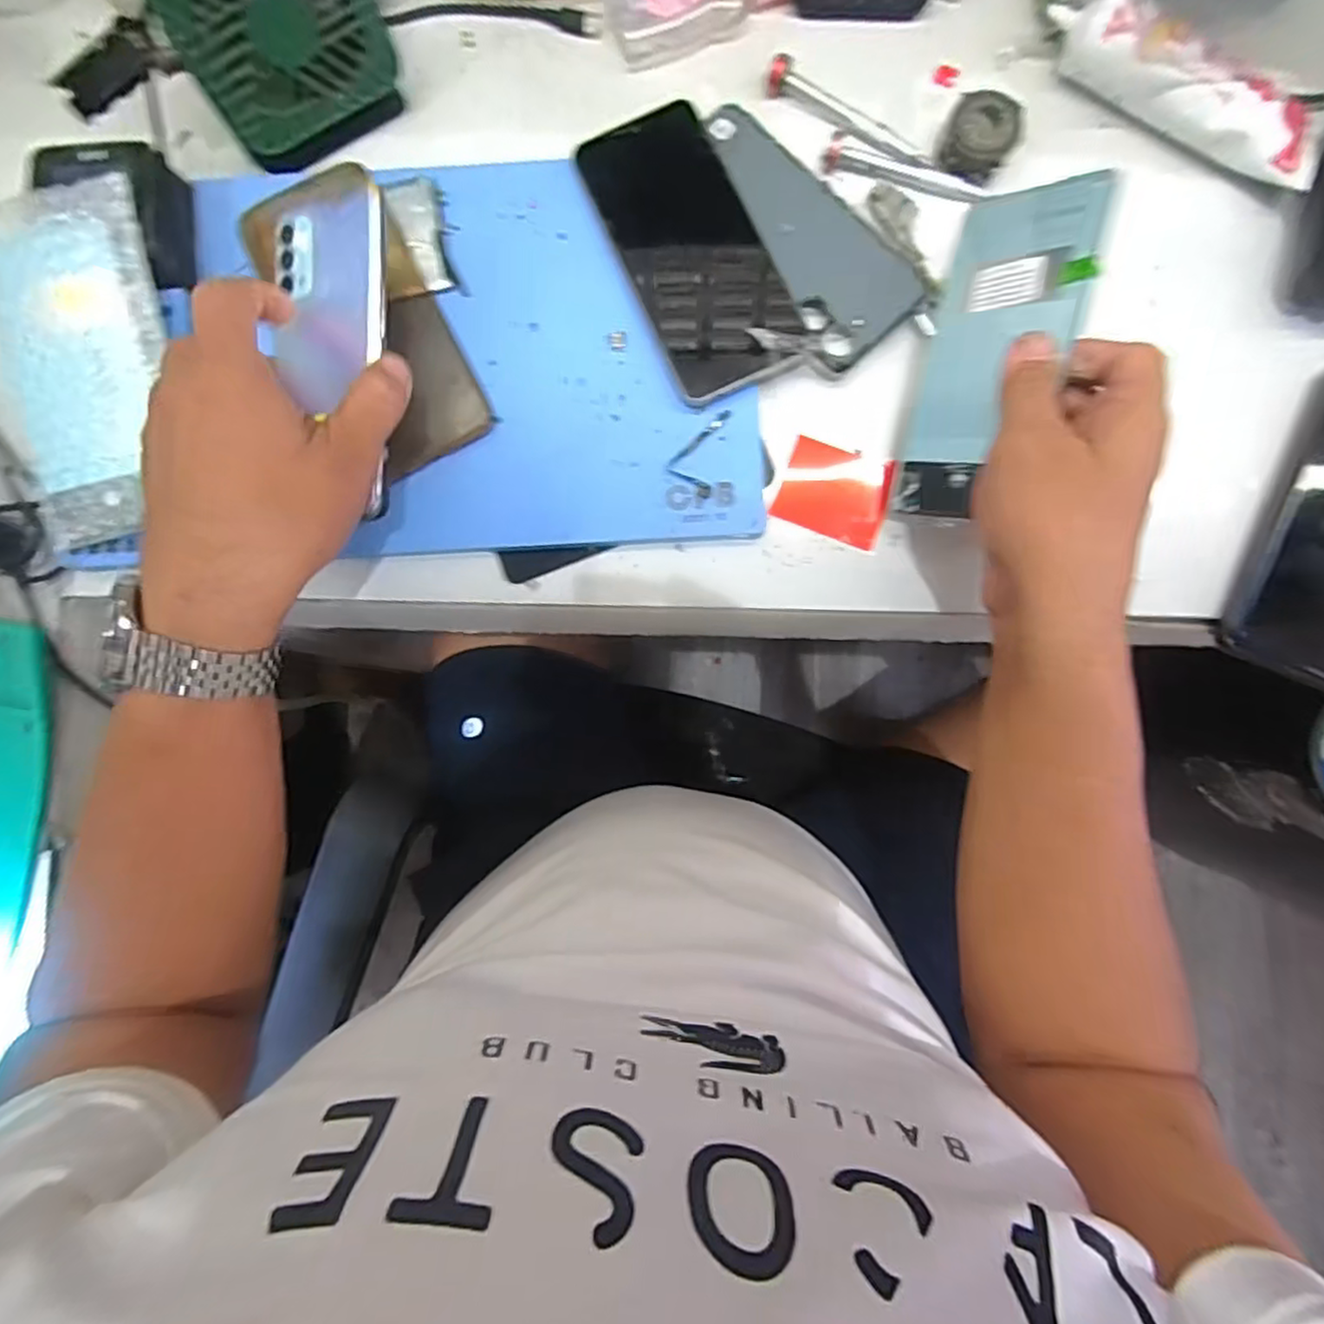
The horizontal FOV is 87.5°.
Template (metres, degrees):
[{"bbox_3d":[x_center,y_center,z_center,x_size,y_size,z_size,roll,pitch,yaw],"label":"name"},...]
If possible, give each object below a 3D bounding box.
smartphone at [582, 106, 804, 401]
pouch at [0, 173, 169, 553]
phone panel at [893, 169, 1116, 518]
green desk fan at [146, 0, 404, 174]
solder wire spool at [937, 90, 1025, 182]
[{"bbox_3d":[0.015,-0.225,0.378,0.073,0.006,0.164,-25,83,0],"label":"smartphone"},{"bbox_3d":[-0.295,-0.155,0.355,0.079,0.020,0.176,-9,90,1],"label":"pouch"},{"bbox_3d":[0.158,-0.145,0.329,0.066,0.007,0.152,19,98,45],"label":"phone panel"},{"bbox_3d":[-0.194,-0.323,0.350,0.097,0.111,0.053,-29,88,-1],"label":"green desk fan"},{"bbox_3d":[0.173,-0.284,0.379,0.038,0.022,0.039,0,90,1],"label":"solder wire spool"}]

